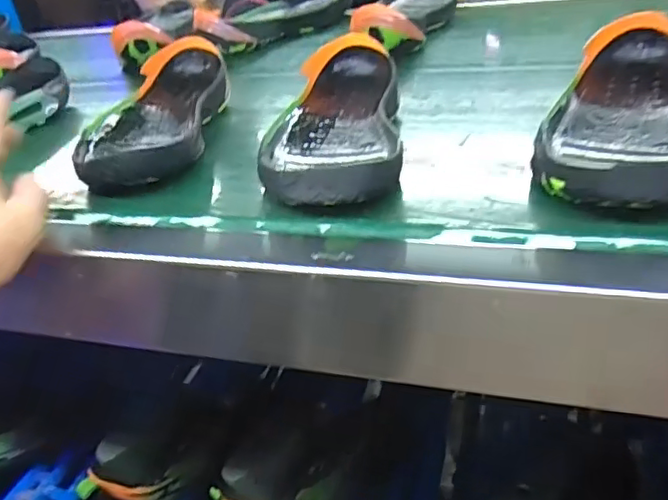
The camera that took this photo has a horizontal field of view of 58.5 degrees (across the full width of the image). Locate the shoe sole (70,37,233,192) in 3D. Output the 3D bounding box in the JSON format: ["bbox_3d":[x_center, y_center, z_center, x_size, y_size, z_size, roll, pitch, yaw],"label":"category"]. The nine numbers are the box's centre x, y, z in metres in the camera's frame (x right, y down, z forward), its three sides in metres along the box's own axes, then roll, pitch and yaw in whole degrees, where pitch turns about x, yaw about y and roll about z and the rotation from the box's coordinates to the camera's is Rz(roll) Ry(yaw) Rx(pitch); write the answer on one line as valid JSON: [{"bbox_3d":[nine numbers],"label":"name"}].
[{"bbox_3d":[-0.156,-0.127,0.536,0.091,0.053,0.238,-8,35,5],"label":"shoe sole"}]

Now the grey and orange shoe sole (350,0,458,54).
[{"bbox_3d":[0.096,-0.305,0.758,0.101,0.060,0.261,1,37,16],"label":"grey and orange shoe sole"}]

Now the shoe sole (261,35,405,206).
[{"bbox_3d":[0.003,-0.100,0.468,0.091,0.047,0.265,-5,35,8],"label":"shoe sole"}]

